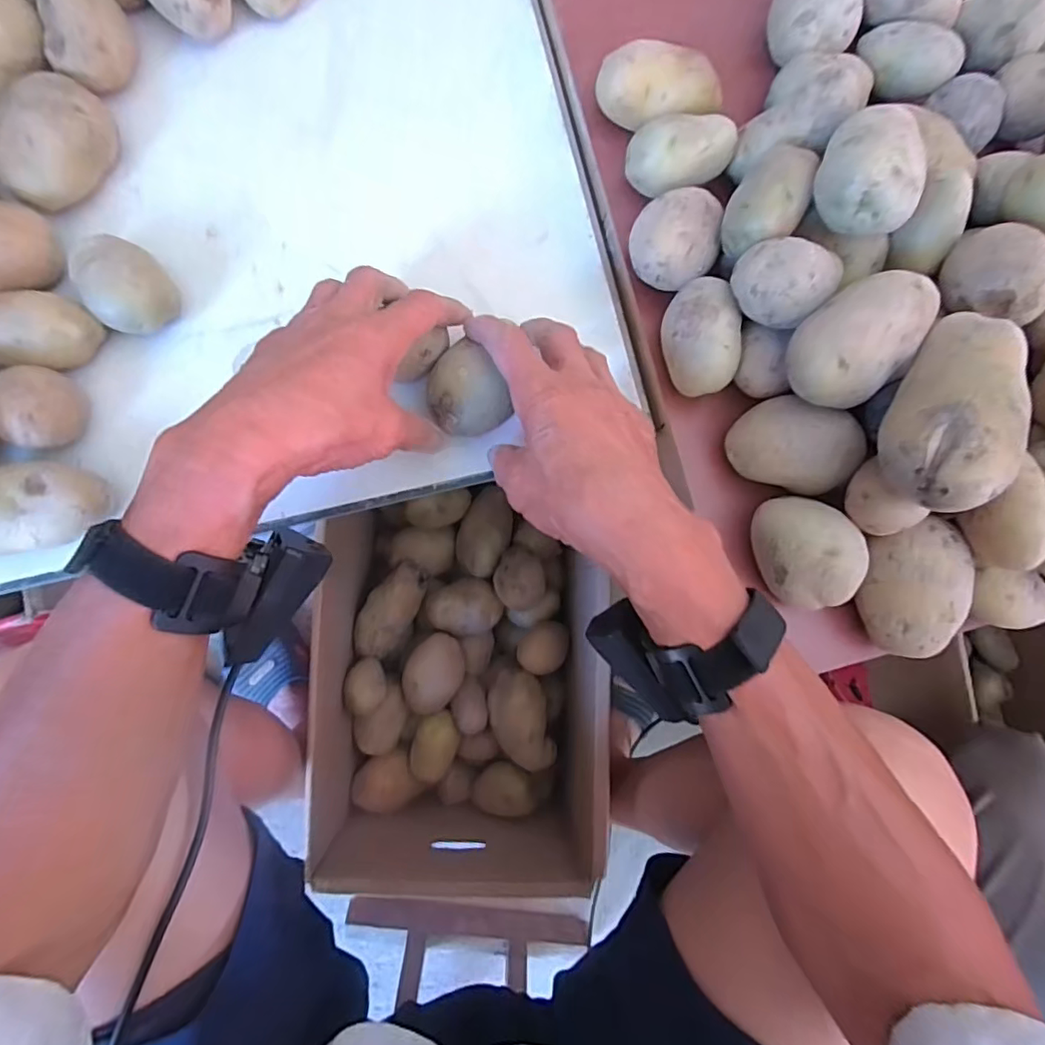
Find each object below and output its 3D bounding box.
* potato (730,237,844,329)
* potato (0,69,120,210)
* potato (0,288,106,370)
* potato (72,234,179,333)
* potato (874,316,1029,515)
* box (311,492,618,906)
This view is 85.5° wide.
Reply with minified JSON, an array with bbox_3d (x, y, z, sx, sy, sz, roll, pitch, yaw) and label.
[{"bbox_3d":[0.155,-0.145,0.344,0.046,0.039,0.051,-43,88,-9],"label":"potato"},{"bbox_3d":[-0.302,-0.244,0.368,0.045,0.056,0.076,42,81,1],"label":"potato"},{"bbox_3d":[-0.308,-0.119,0.361,0.067,0.037,0.045,8,82,-4],"label":"potato"},{"bbox_3d":[-0.256,-0.153,0.366,0.048,0.043,0.060,-42,88,-9],"label":"potato"},{"bbox_3d":[0.235,-0.060,0.300,0.052,0.042,0.111,32,81,-1],"label":"potato"},{"bbox_3d":[-0.067,0.165,0.616,0.268,0.179,0.371,0,83,-5],"label":"box"}]

